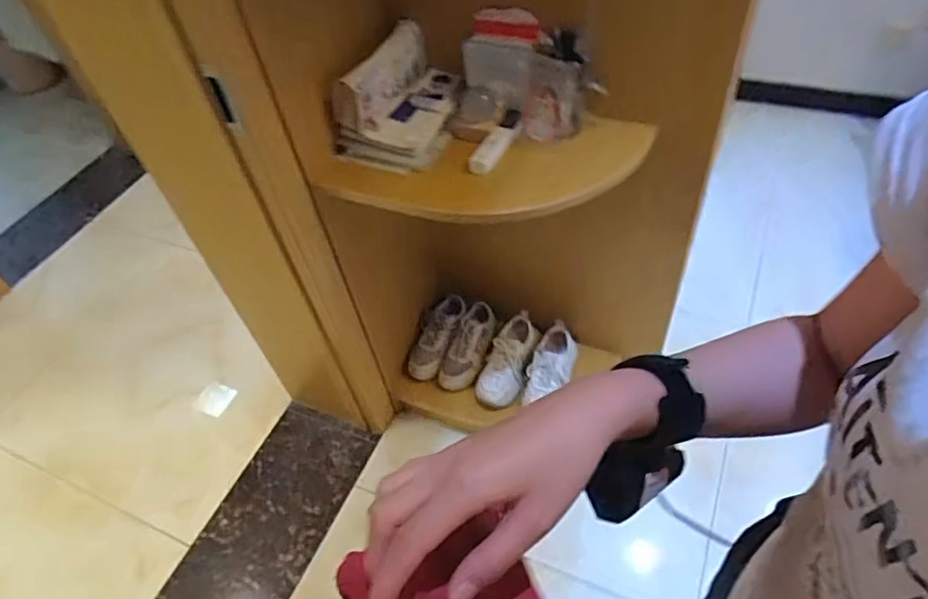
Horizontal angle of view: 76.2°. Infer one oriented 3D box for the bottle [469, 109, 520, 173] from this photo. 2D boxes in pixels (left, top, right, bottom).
[{"bbox_3d":[0.053,-0.258,0.958,0.034,0.025,0.145,18,61,19],"label":"bottle"}]

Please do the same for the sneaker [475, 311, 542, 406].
[{"bbox_3d":[0.111,0.138,1.417,0.093,0.081,0.240,21,71,17],"label":"sneaker"}]

